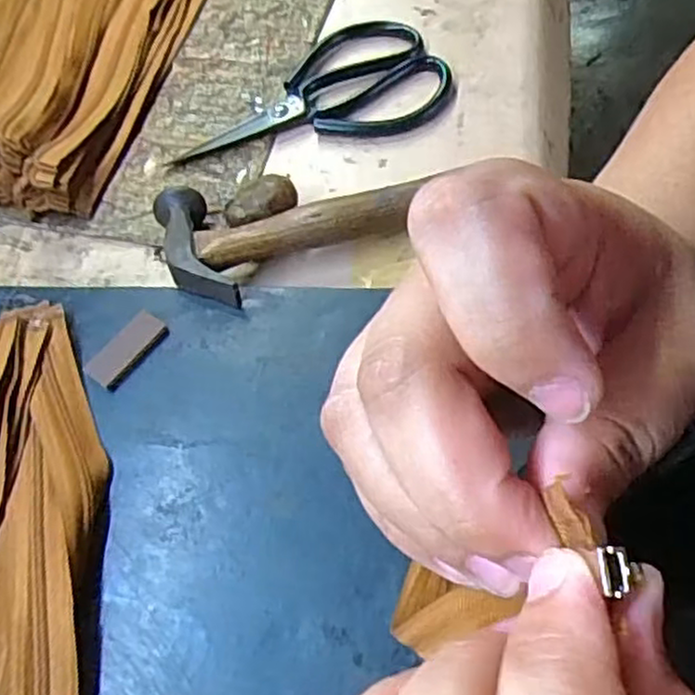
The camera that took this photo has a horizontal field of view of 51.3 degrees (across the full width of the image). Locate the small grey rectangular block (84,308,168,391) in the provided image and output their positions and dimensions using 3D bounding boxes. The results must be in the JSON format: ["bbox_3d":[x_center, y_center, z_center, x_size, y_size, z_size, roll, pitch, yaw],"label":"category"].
[{"bbox_3d":[-0.128,0.000,0.421,0.024,0.006,0.049,33,70,21],"label":"small grey rectangular block"}]

